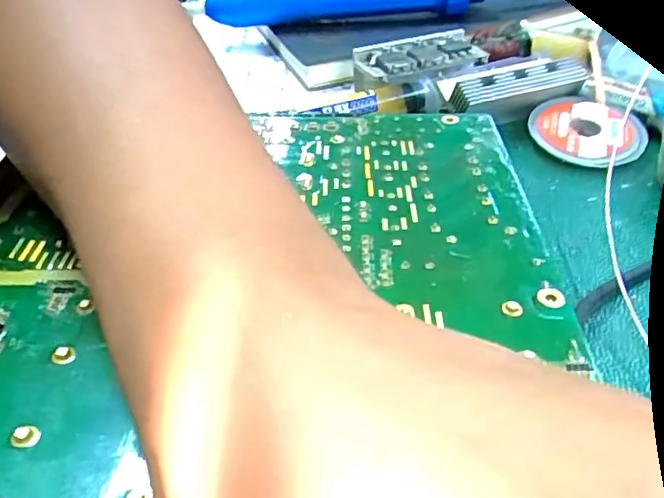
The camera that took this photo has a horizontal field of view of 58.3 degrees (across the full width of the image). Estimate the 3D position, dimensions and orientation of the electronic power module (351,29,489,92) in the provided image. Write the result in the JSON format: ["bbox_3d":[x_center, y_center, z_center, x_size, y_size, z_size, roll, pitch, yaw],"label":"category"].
[{"bbox_3d":[0.048,-0.108,0.328,0.070,0.008,0.036,-6,42,-4],"label":"electronic power module"}]

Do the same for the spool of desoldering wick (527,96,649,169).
[{"bbox_3d":[0.126,-0.058,0.296,0.053,0.013,0.052,-2,42,1],"label":"spool of desoldering wick"}]

